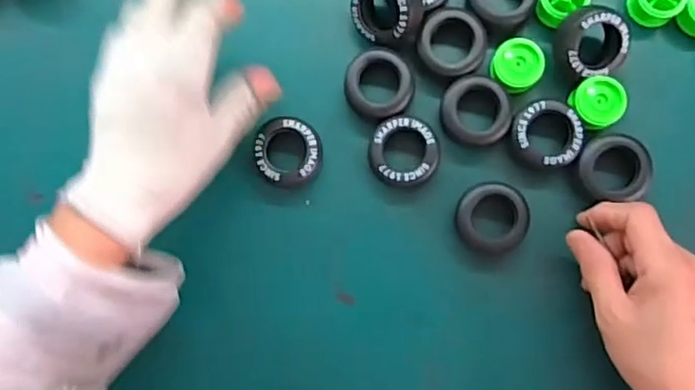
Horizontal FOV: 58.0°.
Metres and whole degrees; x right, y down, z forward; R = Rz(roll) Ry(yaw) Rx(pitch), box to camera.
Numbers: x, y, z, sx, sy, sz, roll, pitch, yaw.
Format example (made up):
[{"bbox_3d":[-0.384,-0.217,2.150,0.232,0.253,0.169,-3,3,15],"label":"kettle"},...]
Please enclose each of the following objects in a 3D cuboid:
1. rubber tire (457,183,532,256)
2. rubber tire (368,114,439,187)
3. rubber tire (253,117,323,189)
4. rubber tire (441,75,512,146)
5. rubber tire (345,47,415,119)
[{"bbox_3d":[0.100,0.016,0.436,0.048,0.023,0.047,0,89,3],"label":"rubber tire"},{"bbox_3d":[0.040,-0.030,0.442,0.048,0.022,0.047,-1,89,3],"label":"rubber tire"},{"bbox_3d":[-0.042,-0.030,0.445,0.044,0.025,0.048,2,89,3],"label":"rubber tire"},{"bbox_3d":[0.090,-0.058,0.438,0.048,0.018,0.047,4,89,3],"label":"rubber tire"},{"bbox_3d":[0.023,-0.078,0.442,0.048,0.016,0.047,0,89,3],"label":"rubber tire"}]

